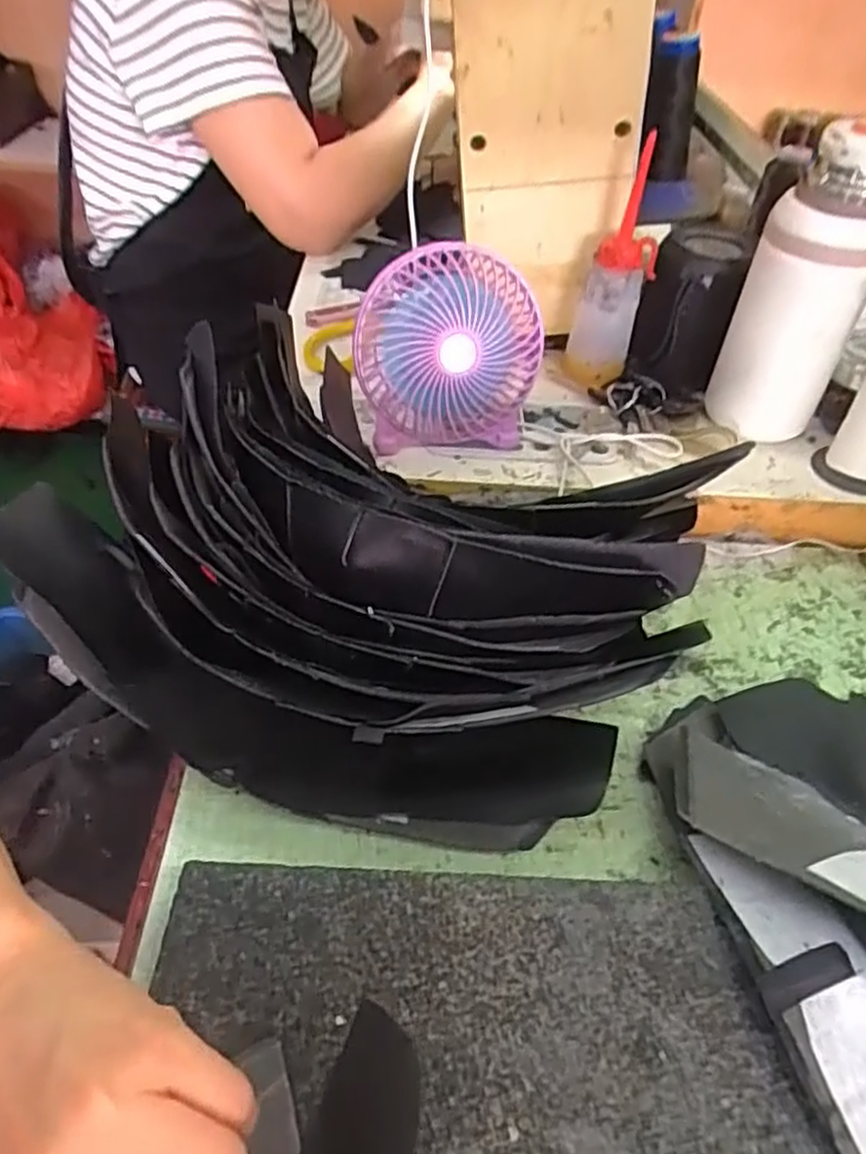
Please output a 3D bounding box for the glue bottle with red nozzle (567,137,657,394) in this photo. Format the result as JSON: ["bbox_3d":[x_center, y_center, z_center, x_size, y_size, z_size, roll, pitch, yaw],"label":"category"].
[{"bbox_3d":[0.143,-0.235,0.599,0.053,0.159,0.053,17,45,12],"label":"glue bottle with red nozzle"}]

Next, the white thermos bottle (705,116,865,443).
[{"bbox_3d":[0.262,-0.198,0.540,0.074,0.208,0.059,-1,44,-6],"label":"white thermos bottle"}]

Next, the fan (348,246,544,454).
[{"bbox_3d":[0.010,-0.164,0.547,0.127,0.134,0.059,-7,22,-13],"label":"fan"}]

